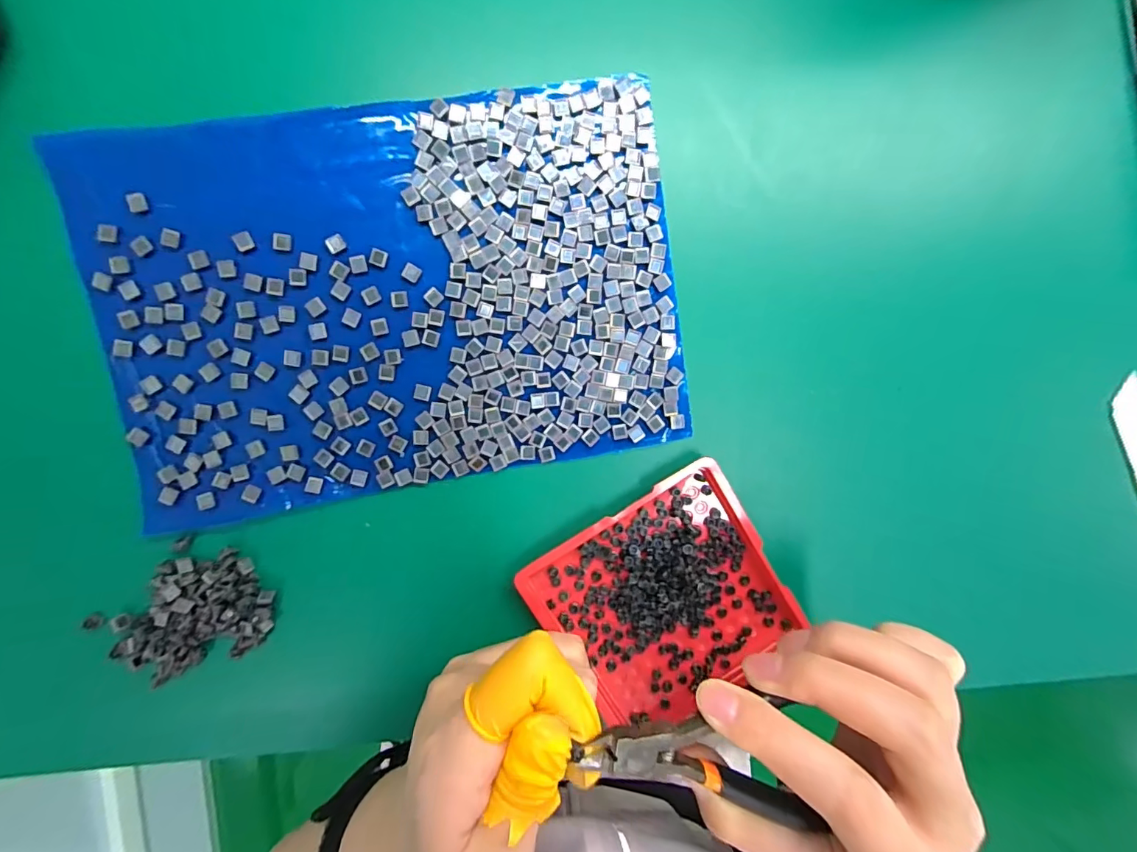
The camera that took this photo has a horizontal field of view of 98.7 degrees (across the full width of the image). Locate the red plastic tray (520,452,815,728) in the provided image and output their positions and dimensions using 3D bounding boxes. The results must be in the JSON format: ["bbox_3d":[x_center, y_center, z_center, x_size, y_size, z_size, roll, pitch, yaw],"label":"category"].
[{"bbox_3d":[0.045,0.080,0.218,0.098,0.009,0.098,-32,100,-1],"label":"red plastic tray"}]

